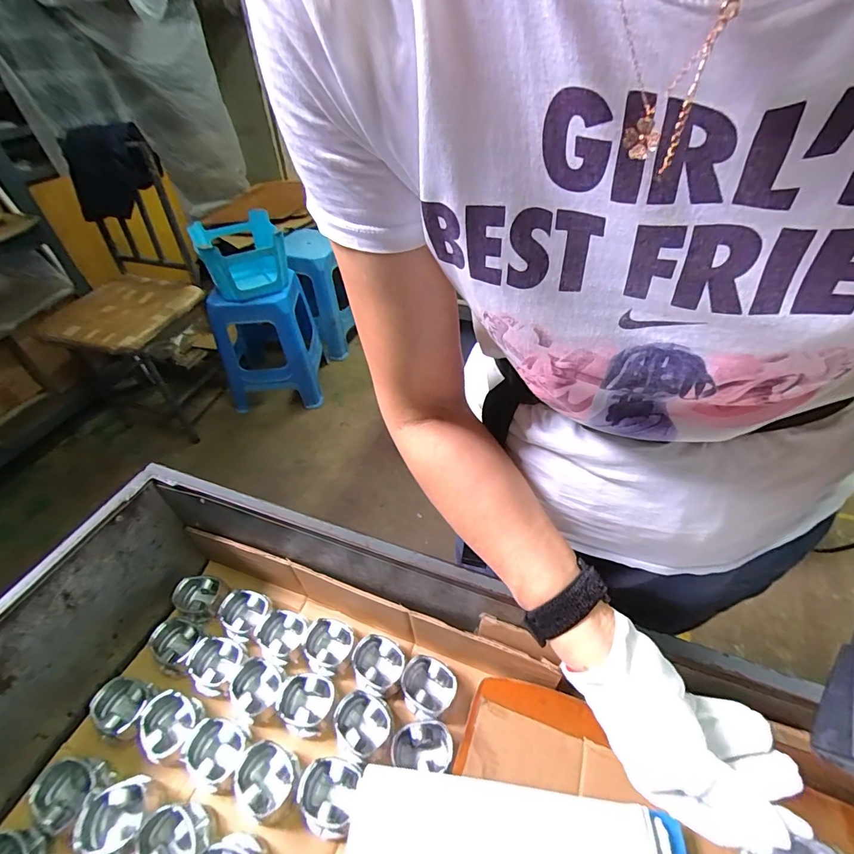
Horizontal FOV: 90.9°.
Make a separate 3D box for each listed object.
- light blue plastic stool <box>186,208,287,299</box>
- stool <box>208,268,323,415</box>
[{"bbox_3d":[-0.652,-0.603,1.493,0.275,0.182,0.260,-22,48,-19],"label":"light blue plastic stool"},{"bbox_3d":[-0.618,-0.324,1.651,0.361,0.440,0.319,-11,45,-9],"label":"stool"}]

